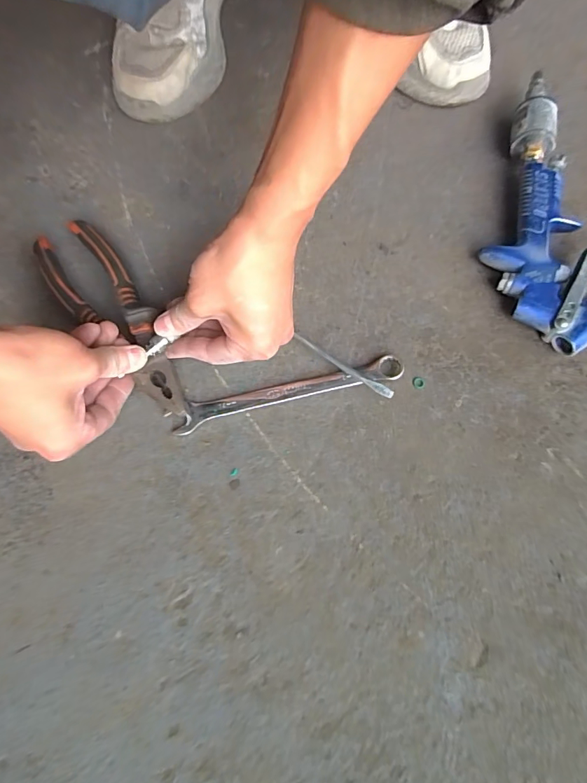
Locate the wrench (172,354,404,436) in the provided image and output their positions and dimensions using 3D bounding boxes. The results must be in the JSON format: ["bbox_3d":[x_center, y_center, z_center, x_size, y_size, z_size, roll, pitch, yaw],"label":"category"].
[{"bbox_3d":[-0.003,-0.001,0.334,0.177,0.014,0.022,-15,71,-5],"label":"wrench"}]

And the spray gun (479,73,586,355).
[{"bbox_3d":[0.212,-0.164,0.381,0.097,0.037,0.280,2,70,1],"label":"spray gun"}]

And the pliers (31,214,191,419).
[{"bbox_3d":[-0.140,-0.056,0.348,0.056,0.028,0.190,-34,73,-11],"label":"pliers"}]

